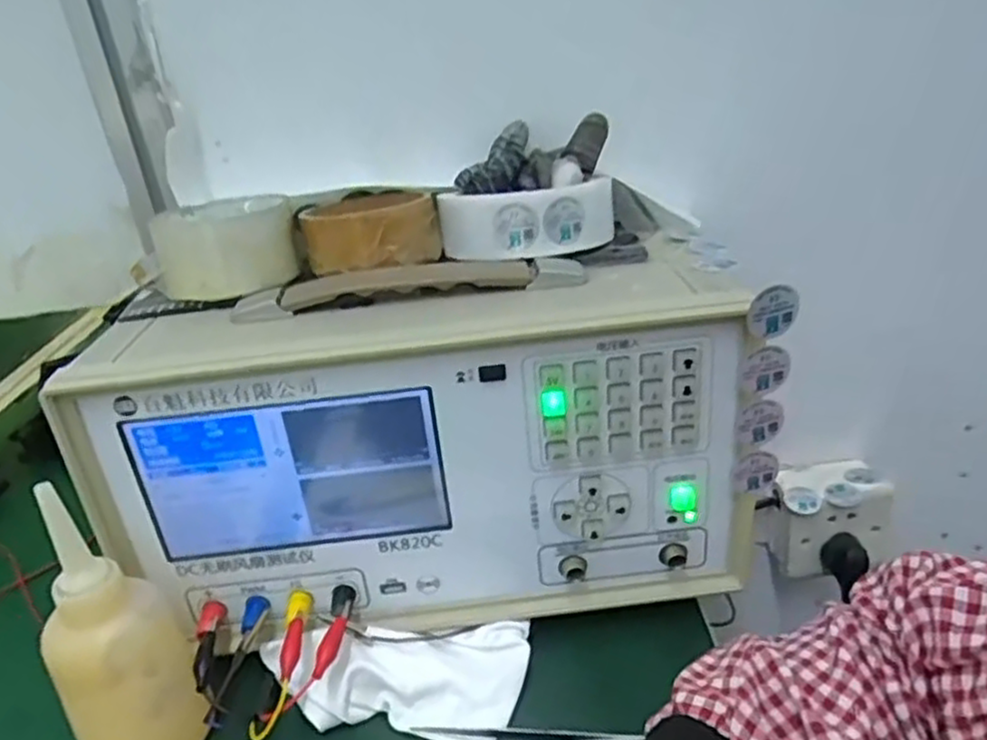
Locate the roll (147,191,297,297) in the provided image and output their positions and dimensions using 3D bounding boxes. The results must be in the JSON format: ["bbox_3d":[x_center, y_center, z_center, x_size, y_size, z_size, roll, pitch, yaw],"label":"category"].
[{"bbox_3d":[-0.162,-0.075,0.433,0.082,0.045,0.092,-15,30,-16],"label":"roll"}]

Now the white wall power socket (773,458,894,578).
[{"bbox_3d":[0.288,0.127,0.611,0.092,0.079,0.050,-8,29,-2],"label":"white wall power socket"}]

